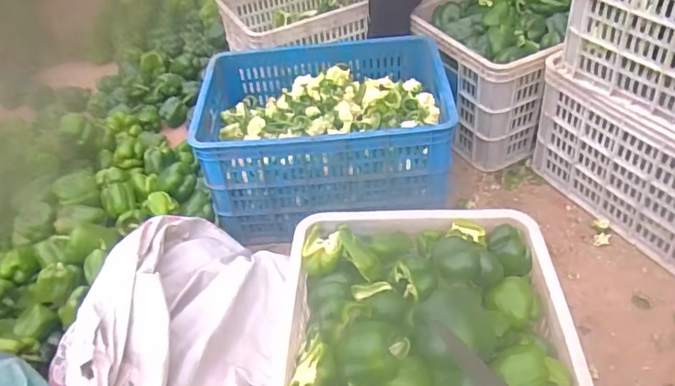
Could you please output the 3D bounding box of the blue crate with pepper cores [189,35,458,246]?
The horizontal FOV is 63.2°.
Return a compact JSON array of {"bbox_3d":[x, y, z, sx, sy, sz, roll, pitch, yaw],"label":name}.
[{"bbox_3d":[-0.028,-0.150,1.246,0.510,0.233,0.388,-5,42,1],"label":"blue crate with pepper cores"}]

